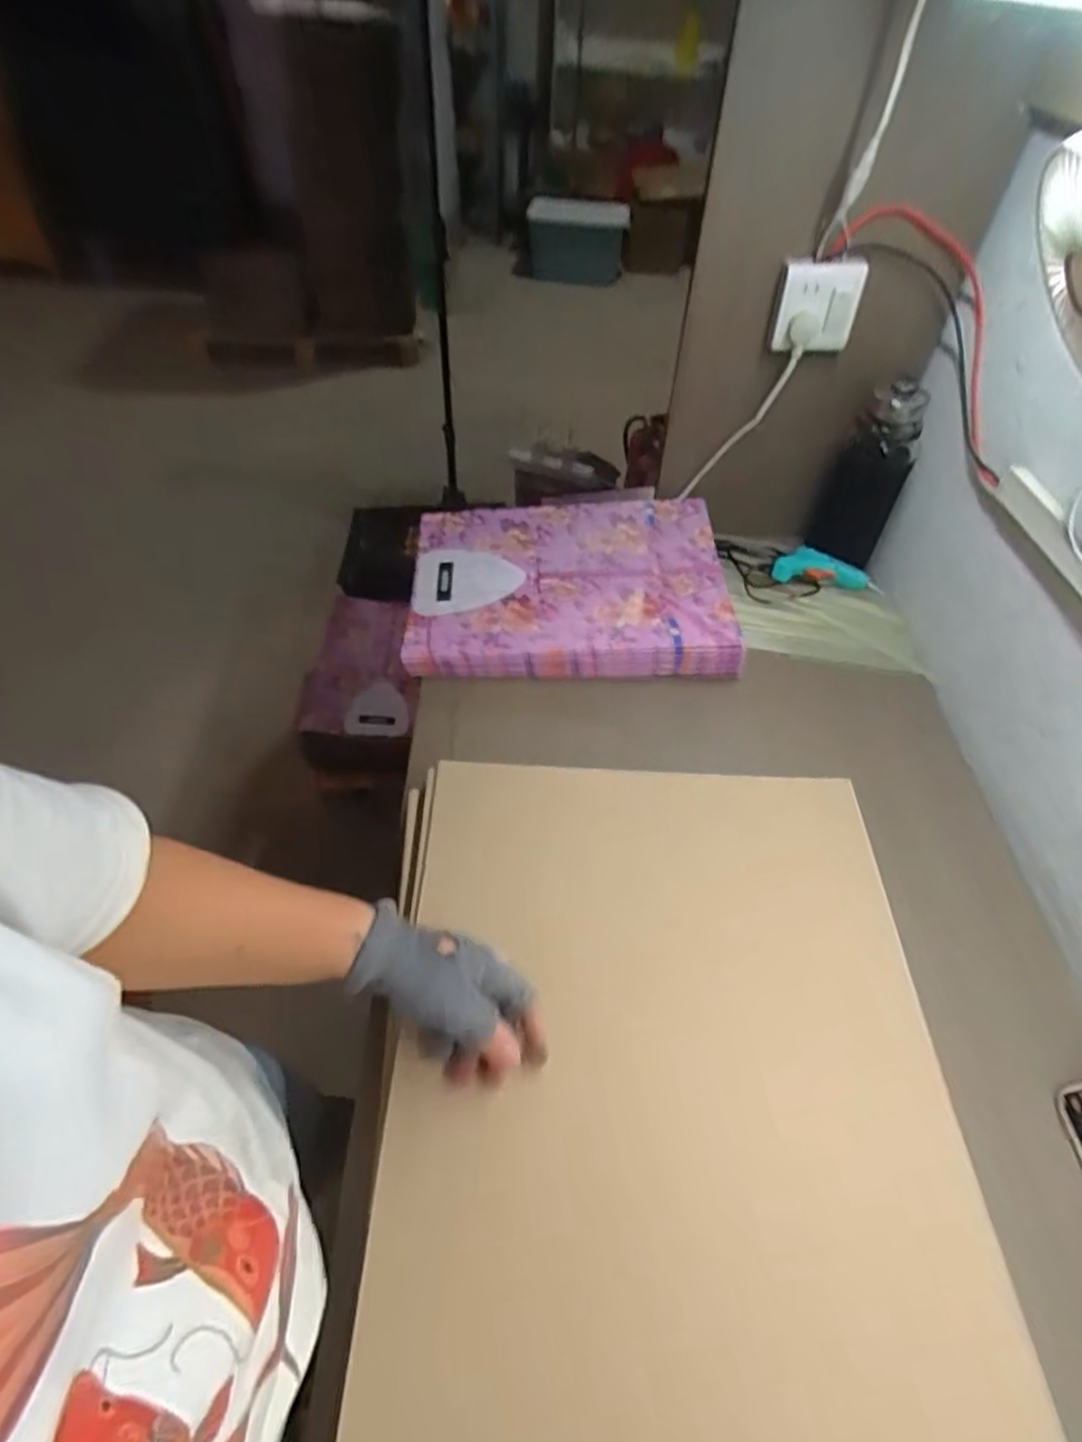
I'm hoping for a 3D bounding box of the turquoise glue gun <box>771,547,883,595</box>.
[{"bbox_3d":[0.366,-0.199,0.895,0.138,0.025,0.071,6,49,2],"label":"turquoise glue gun"}]

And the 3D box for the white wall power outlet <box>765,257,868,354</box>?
[{"bbox_3d":[0.302,-0.456,0.766,0.090,0.089,0.026,-3,49,-6],"label":"white wall power outlet"}]

